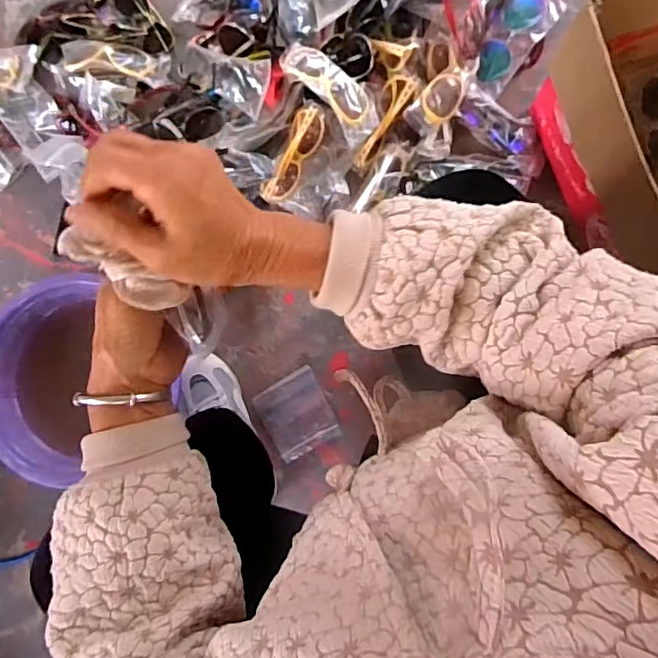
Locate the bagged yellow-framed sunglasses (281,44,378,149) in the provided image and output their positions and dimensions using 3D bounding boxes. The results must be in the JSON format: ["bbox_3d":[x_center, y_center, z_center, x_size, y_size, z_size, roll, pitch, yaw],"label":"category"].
[{"bbox_3d":[0.006,-0.347,0.802,0.166,0.029,0.068,41,89,-8],"label":"bagged yellow-framed sunglasses"}]

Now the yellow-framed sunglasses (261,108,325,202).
[{"bbox_3d":[-0.052,-0.253,0.816,0.047,0.044,0.145,27,88,5],"label":"yellow-framed sunglasses"}]

